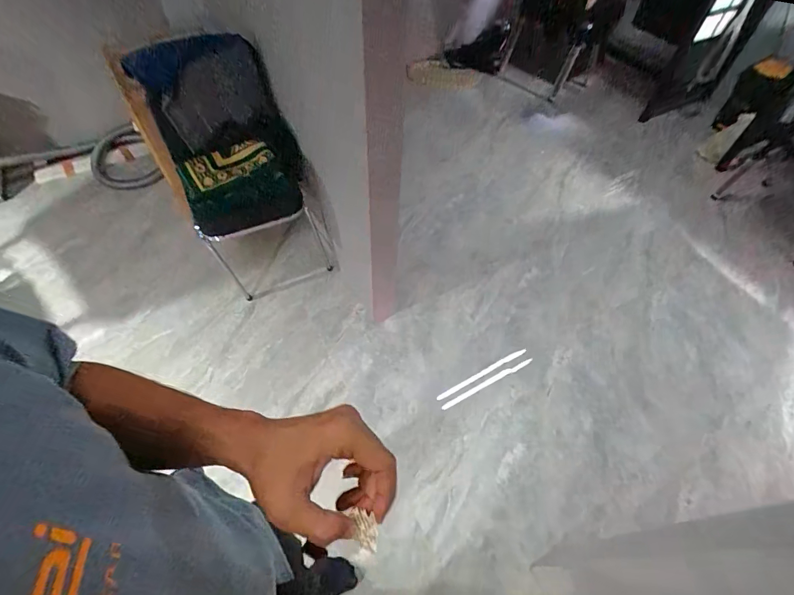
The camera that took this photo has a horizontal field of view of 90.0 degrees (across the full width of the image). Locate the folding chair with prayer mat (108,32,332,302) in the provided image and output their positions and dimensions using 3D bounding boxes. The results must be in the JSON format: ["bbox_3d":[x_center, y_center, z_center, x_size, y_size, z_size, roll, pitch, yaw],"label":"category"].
[{"bbox_3d":[-0.671,-0.492,1.669,0.485,0.811,0.669,-29,61,-20],"label":"folding chair with prayer mat"}]

